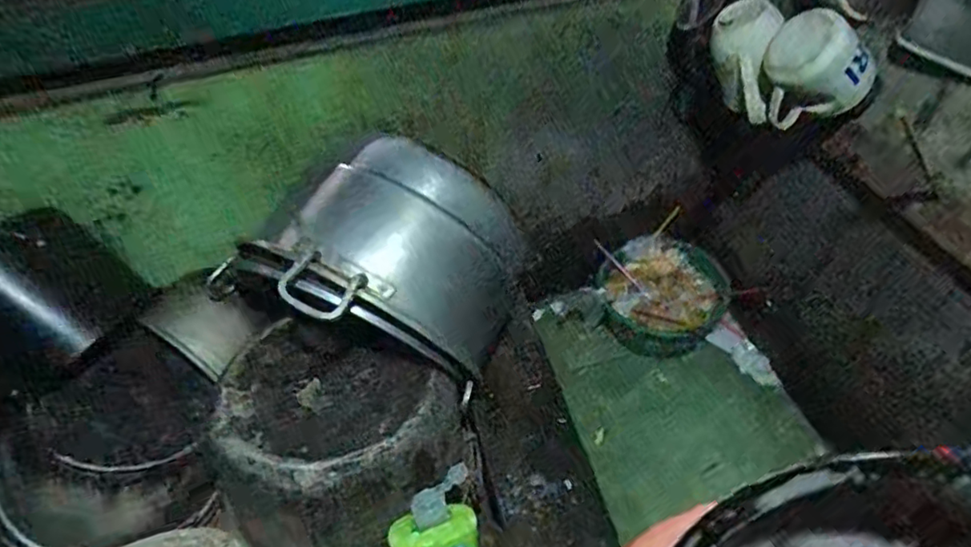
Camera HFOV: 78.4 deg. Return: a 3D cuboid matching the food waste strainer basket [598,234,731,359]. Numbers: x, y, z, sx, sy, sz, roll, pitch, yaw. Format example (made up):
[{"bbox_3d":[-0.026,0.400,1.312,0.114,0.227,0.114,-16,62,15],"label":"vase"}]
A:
[{"bbox_3d":[0.320,0.040,1.082,0.218,0.093,0.201,-3,45,3],"label":"food waste strainer basket"}]

